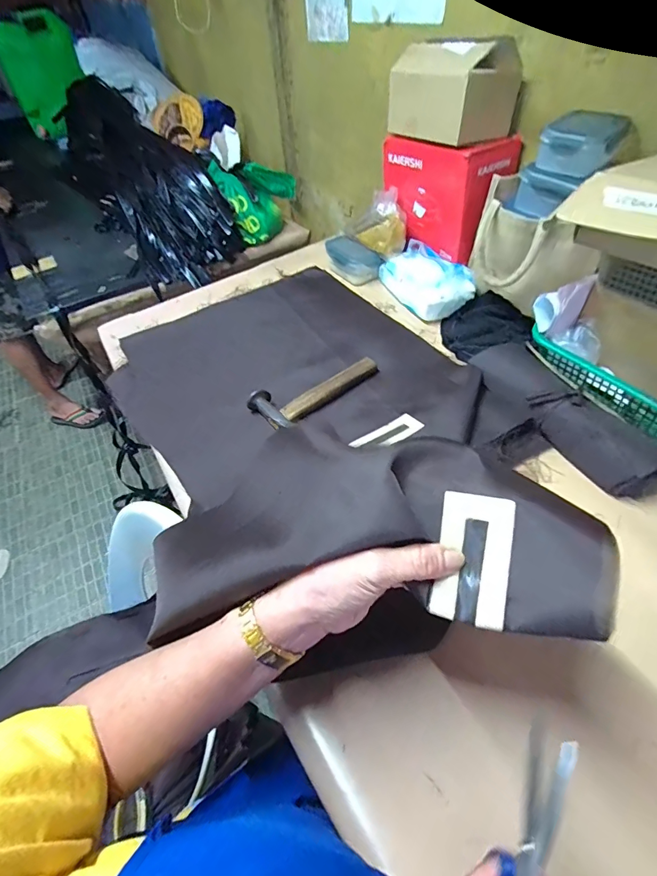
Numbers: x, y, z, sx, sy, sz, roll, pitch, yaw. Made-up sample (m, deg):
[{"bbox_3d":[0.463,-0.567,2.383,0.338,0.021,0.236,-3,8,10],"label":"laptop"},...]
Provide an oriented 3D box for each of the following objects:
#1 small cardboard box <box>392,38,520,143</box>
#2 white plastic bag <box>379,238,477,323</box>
[{"bbox_3d":[0.216,-0.623,0.727,0.134,0.116,0.207,-29,53,-19],"label":"small cardboard box"},{"bbox_3d":[0.187,-0.317,0.796,0.111,0.070,0.187,-18,50,-11],"label":"white plastic bag"}]

